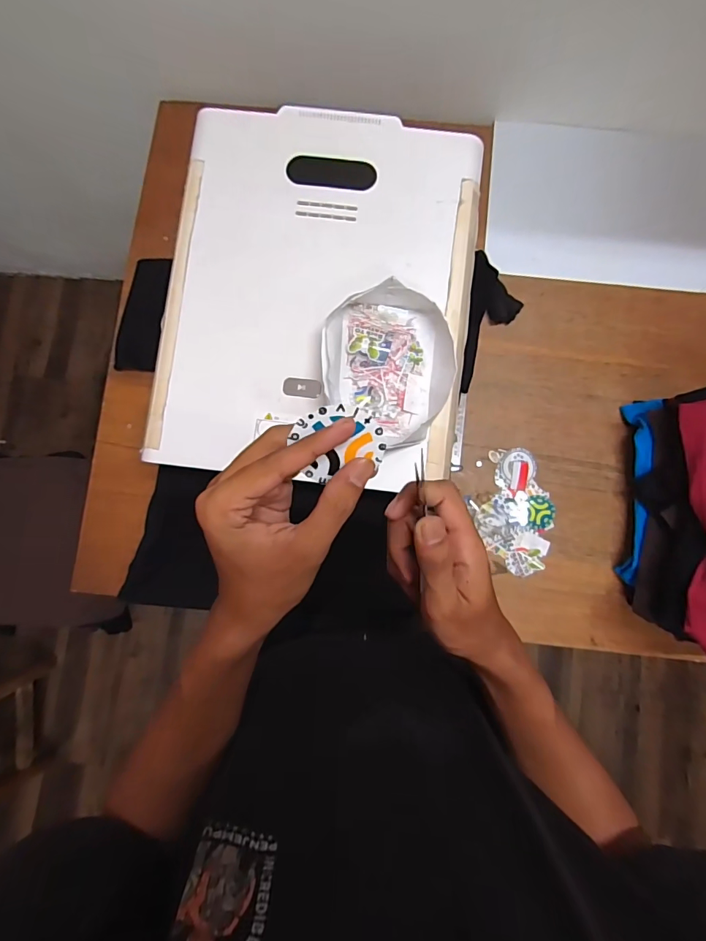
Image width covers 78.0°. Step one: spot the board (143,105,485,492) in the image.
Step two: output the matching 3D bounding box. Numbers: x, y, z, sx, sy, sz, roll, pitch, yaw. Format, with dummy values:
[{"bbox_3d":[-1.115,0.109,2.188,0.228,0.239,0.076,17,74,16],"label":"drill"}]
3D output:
[{"bbox_3d":[-0.045,-0.242,0.584,0.403,0.034,0.497,8,83,0],"label":"board"}]

